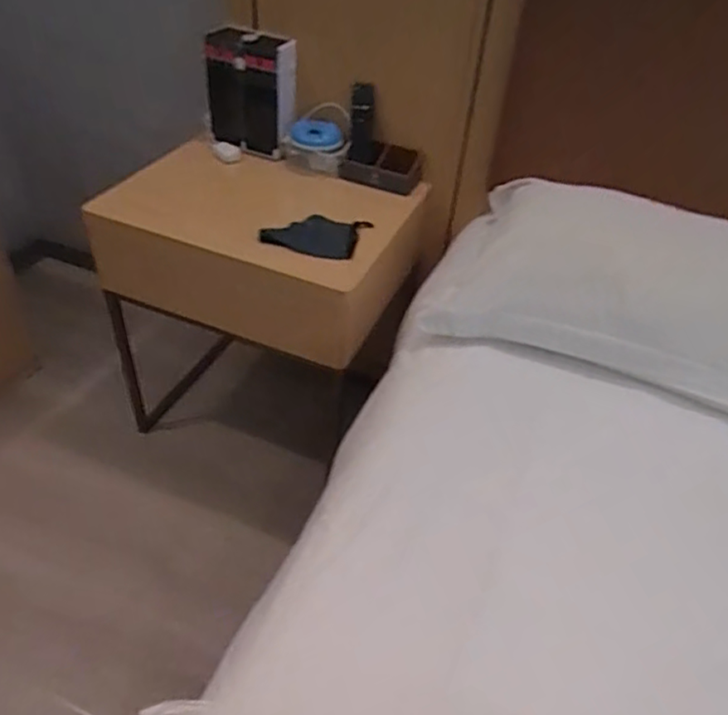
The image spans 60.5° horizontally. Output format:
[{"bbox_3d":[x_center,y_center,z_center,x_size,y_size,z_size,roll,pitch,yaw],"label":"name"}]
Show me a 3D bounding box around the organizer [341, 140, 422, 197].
[{"bbox_3d":[0.044,-0.407,1.329,0.163,0.068,0.099,18,43,14],"label":"organizer"}]

